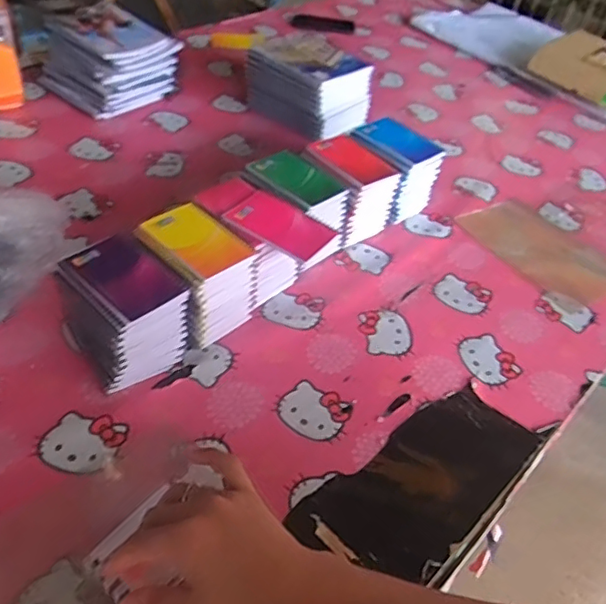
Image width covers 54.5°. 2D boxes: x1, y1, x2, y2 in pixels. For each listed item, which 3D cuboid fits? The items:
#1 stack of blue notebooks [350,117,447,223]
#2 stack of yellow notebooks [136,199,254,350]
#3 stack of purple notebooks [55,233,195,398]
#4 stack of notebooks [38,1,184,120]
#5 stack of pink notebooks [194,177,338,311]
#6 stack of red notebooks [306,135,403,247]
[{"bbox_3d":[0.149,-0.216,0.977,0.106,0.124,0.135,-31,55,-34],"label":"stack of blue notebooks"},{"bbox_3d":[-0.136,-0.034,0.749,0.128,0.120,0.098,34,49,25],"label":"stack of yellow notebooks"},{"bbox_3d":[-0.207,0.010,0.690,0.111,0.121,0.128,-27,54,-32],"label":"stack of purple notebooks"},{"bbox_3d":[-0.379,-0.477,1.155,0.226,0.129,0.193,33,49,24],"label":"stack of notebooks"},{"bbox_3d":[-0.060,-0.072,0.799,0.186,0.121,0.102,34,49,25],"label":"stack of pink notebooks"},{"bbox_3d":[0.067,-0.176,0.921,0.103,0.123,0.128,-26,53,-31],"label":"stack of red notebooks"}]

